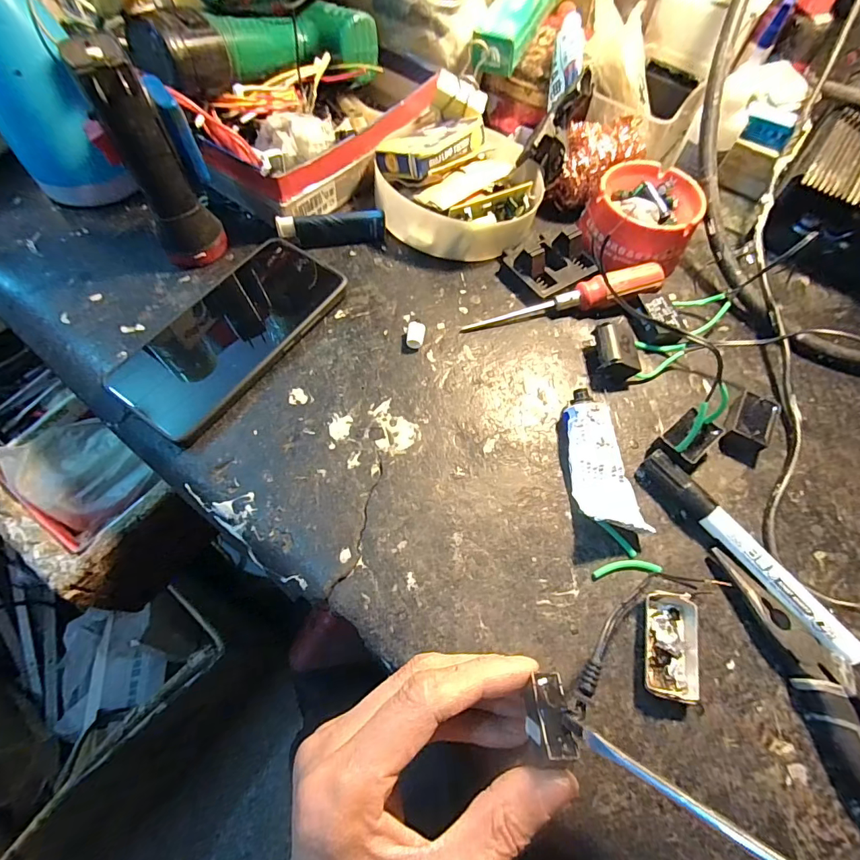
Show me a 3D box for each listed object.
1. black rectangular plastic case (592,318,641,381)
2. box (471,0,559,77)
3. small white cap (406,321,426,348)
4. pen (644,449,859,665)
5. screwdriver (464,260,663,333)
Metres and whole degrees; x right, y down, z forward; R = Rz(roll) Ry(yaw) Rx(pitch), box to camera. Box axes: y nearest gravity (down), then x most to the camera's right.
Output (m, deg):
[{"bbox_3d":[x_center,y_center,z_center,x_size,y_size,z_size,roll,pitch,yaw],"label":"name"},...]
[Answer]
[{"bbox_3d":[0.128,-0.054,0.301,0.027,0.022,0.038,2,64,-2],"label":"black rectangular plastic case"},{"bbox_3d":[0.077,-0.359,0.374,0.038,0.024,0.153,21,66,7],"label":"box"},{"bbox_3d":[-0.010,-0.065,0.302,0.012,0.011,0.015,9,64,1],"label":"small white cap"},{"bbox_3d":[0.176,0.068,0.248,0.016,0.016,0.136,-32,70,-17],"label":"pen"},{"bbox_3d":[0.098,-0.097,0.318,0.149,0.025,0.020,-10,65,-8],"label":"screwdriver"}]

